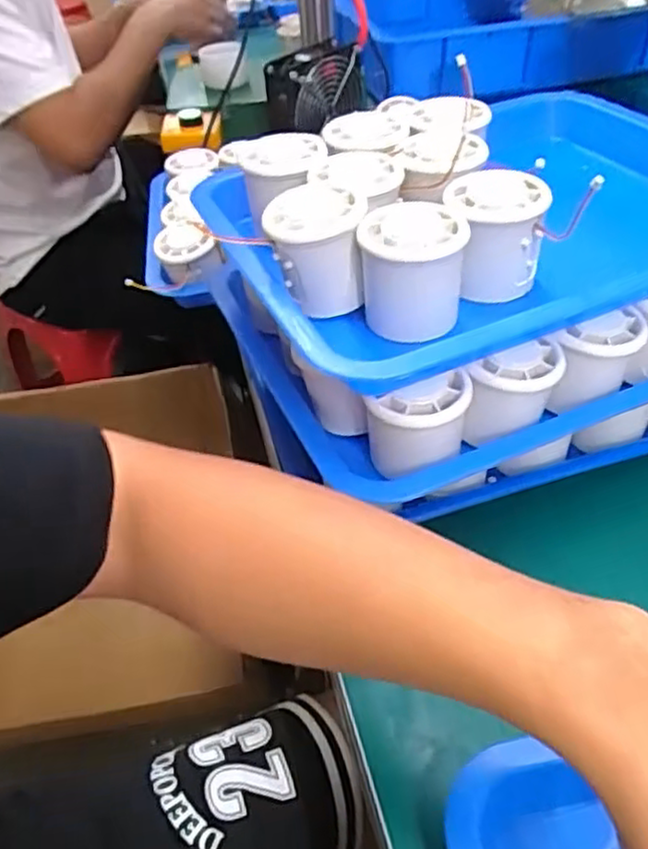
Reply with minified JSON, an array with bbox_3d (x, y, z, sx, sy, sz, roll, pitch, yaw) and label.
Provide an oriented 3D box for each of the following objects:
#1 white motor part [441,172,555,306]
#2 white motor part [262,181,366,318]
[{"bbox_3d":[0.096,-0.106,0.396,0.052,0.055,0.058,1,44,5],"label":"white motor part"},{"bbox_3d":[-0.003,-0.099,0.398,0.052,0.060,0.053,4,45,8],"label":"white motor part"}]

